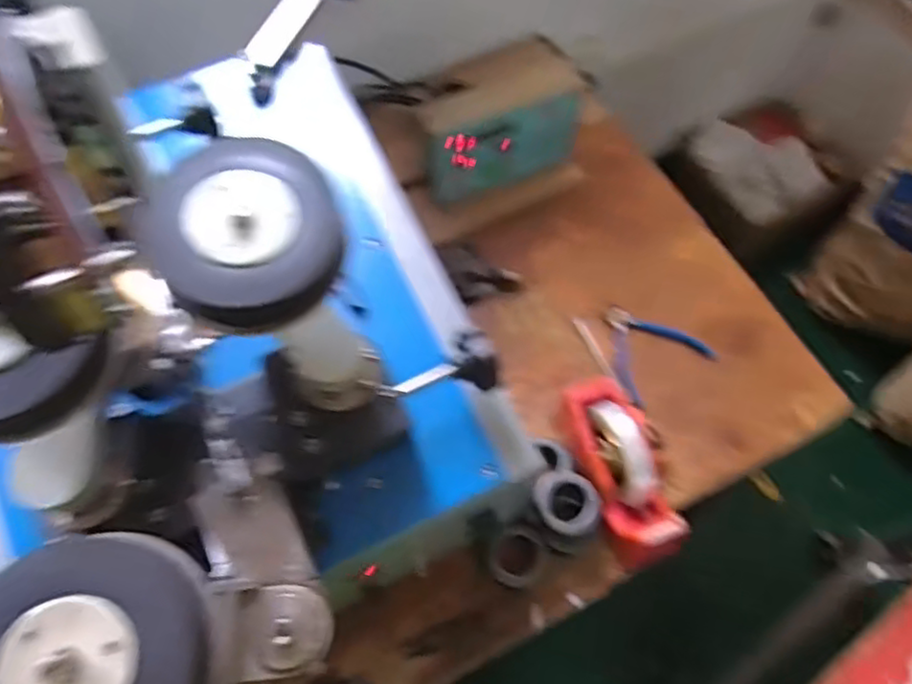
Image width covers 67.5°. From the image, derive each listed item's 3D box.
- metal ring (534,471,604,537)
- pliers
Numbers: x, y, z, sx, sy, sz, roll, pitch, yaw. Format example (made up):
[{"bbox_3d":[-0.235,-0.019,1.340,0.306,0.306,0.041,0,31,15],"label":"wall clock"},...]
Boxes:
[{"bbox_3d":[0.124,0.178,0.763,0.072,0.021,0.073,1,63,-1],"label":"metal ring"},{"bbox_3d":[0.251,0.004,0.906,0.132,0.022,0.130,-32,68,-16],"label":"pliers"}]

